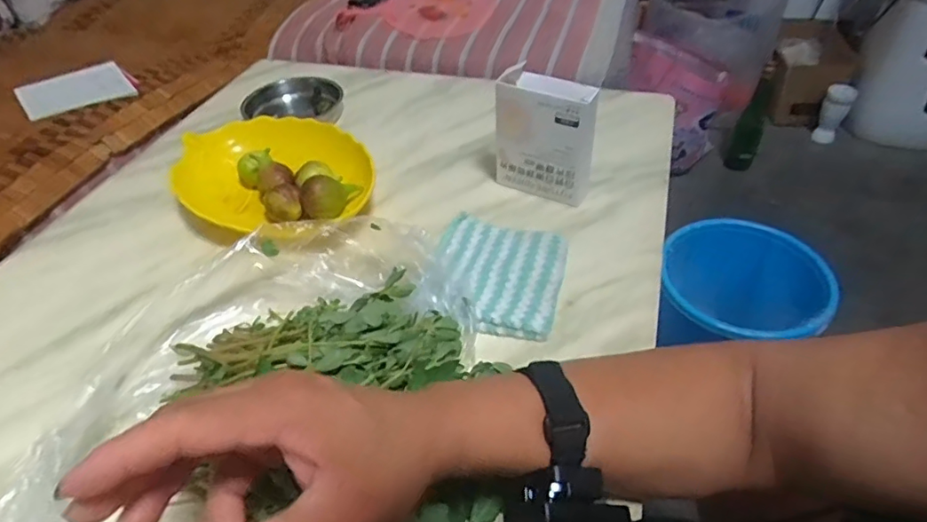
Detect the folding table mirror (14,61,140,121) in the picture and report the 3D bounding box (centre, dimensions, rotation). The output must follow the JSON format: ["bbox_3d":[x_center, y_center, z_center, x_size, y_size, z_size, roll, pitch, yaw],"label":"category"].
[{"bbox_3d":[-0.756,-0.340,1.088,0.194,0.029,0.144,-29,50,-25],"label":"folding table mirror"}]

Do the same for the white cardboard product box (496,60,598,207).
[{"bbox_3d":[0.082,-0.123,0.556,0.097,0.117,0.030,20,49,24],"label":"white cardboard product box"}]

